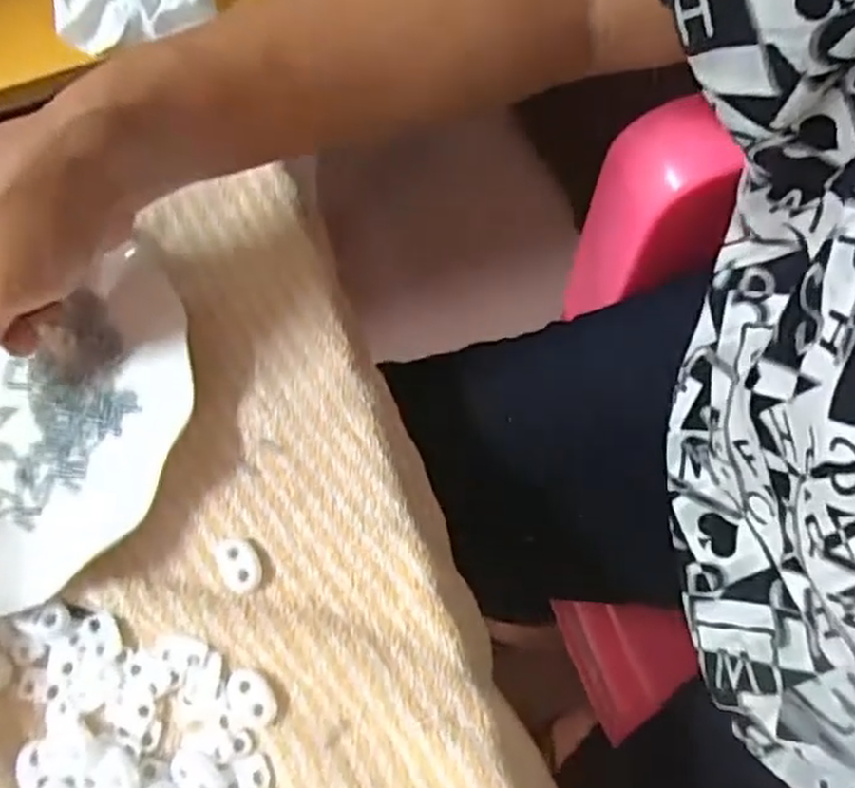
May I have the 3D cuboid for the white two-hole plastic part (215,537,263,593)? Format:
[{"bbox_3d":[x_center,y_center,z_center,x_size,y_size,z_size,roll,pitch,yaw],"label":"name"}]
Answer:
[{"bbox_3d":[-0.077,0.070,0.303,0.016,0.005,0.023,-27,70,-6],"label":"white two-hole plastic part"}]

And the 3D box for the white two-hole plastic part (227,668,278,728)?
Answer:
[{"bbox_3d":[-0.068,0.117,0.285,0.015,0.004,0.022,-40,72,-10],"label":"white two-hole plastic part"}]

